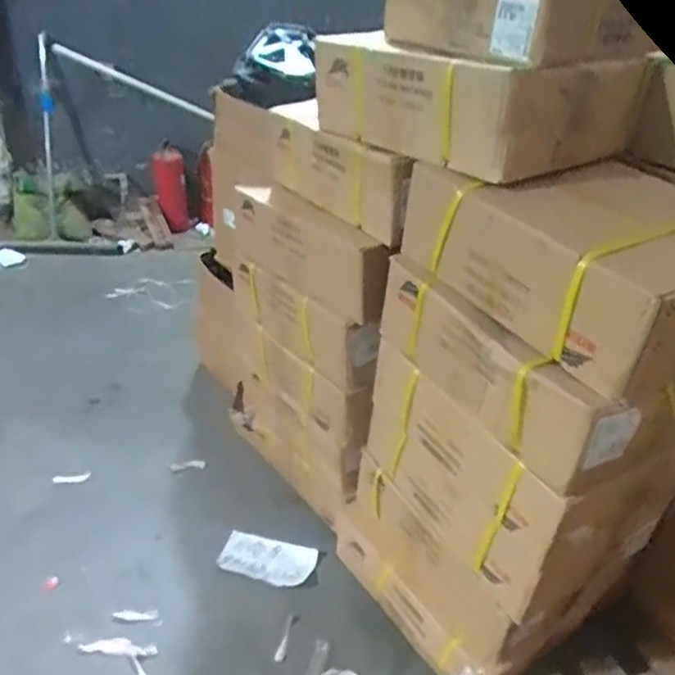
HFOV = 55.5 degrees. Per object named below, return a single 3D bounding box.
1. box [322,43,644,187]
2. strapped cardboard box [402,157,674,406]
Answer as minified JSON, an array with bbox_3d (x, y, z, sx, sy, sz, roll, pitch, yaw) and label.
[{"bbox_3d":[0.228,-0.420,1.119,0.320,0.170,0.474,-19,41,-31],"label":"box"},{"bbox_3d":[0.383,-0.139,0.996,0.359,0.162,0.464,-16,40,-28],"label":"strapped cardboard box"}]

